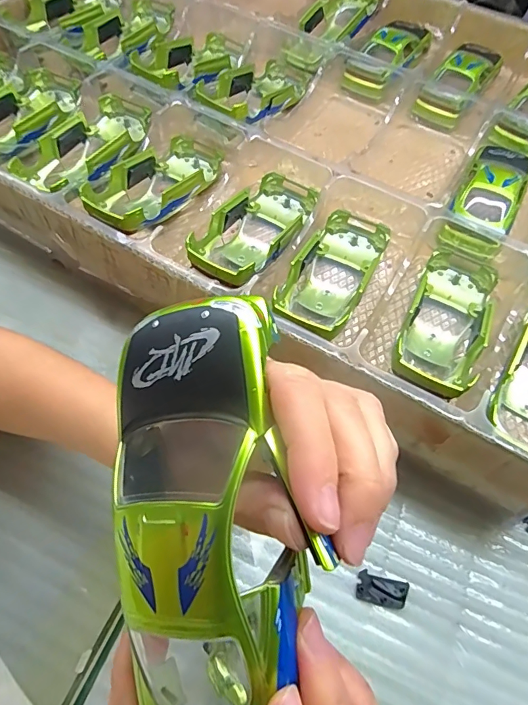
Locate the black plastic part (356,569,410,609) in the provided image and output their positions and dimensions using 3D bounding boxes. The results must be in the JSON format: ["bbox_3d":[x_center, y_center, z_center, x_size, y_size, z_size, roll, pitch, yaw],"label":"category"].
[{"bbox_3d":[0.080,0.160,0.291,0.033,0.004,0.018,17,63,6],"label":"black plastic part"}]

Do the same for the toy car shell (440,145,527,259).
[{"bbox_3d":[0.192,-0.135,0.366,0.049,0.032,0.120,27,65,11],"label":"toy car shell"}]

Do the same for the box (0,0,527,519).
[{"bbox_3d":[0.031,-0.227,0.409,0.642,0.093,0.470,30,66,12],"label":"box"}]

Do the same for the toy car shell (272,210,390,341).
[{"bbox_3d":[0.052,-0.068,0.334,0.058,0.029,0.106,26,65,10],"label":"toy car shell"}]

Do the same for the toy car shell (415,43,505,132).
[{"bbox_3d":[0.201,-0.274,0.448,0.050,0.047,0.118,34,66,14],"label":"toy car shell"}]

